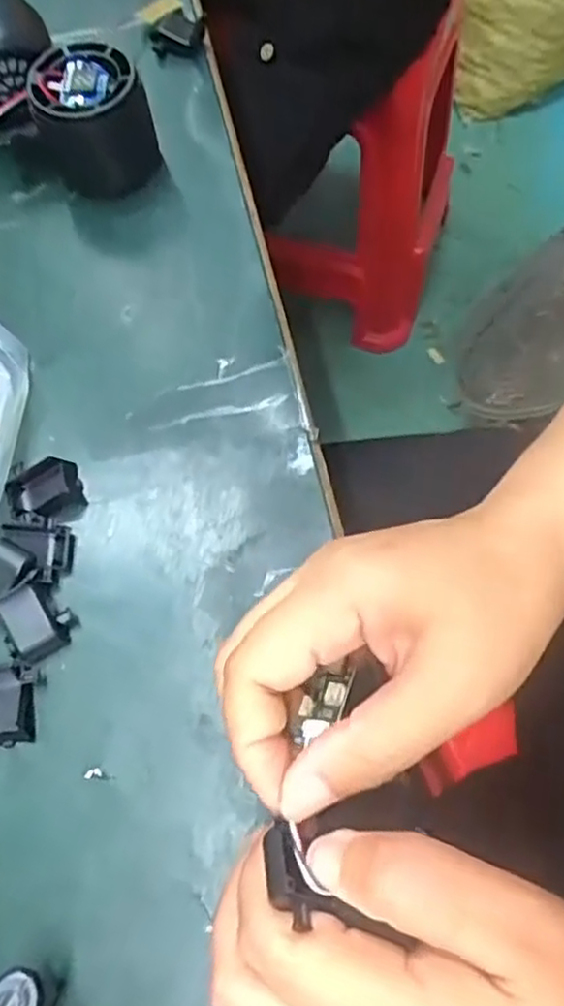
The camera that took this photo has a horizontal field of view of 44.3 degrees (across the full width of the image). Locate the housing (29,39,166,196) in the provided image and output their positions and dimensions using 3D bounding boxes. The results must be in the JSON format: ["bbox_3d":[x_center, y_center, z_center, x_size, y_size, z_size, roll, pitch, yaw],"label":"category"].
[{"bbox_3d":[-0.098,-0.200,0.364,0.058,0.056,0.048,-17,69,-5],"label":"housing"}]

